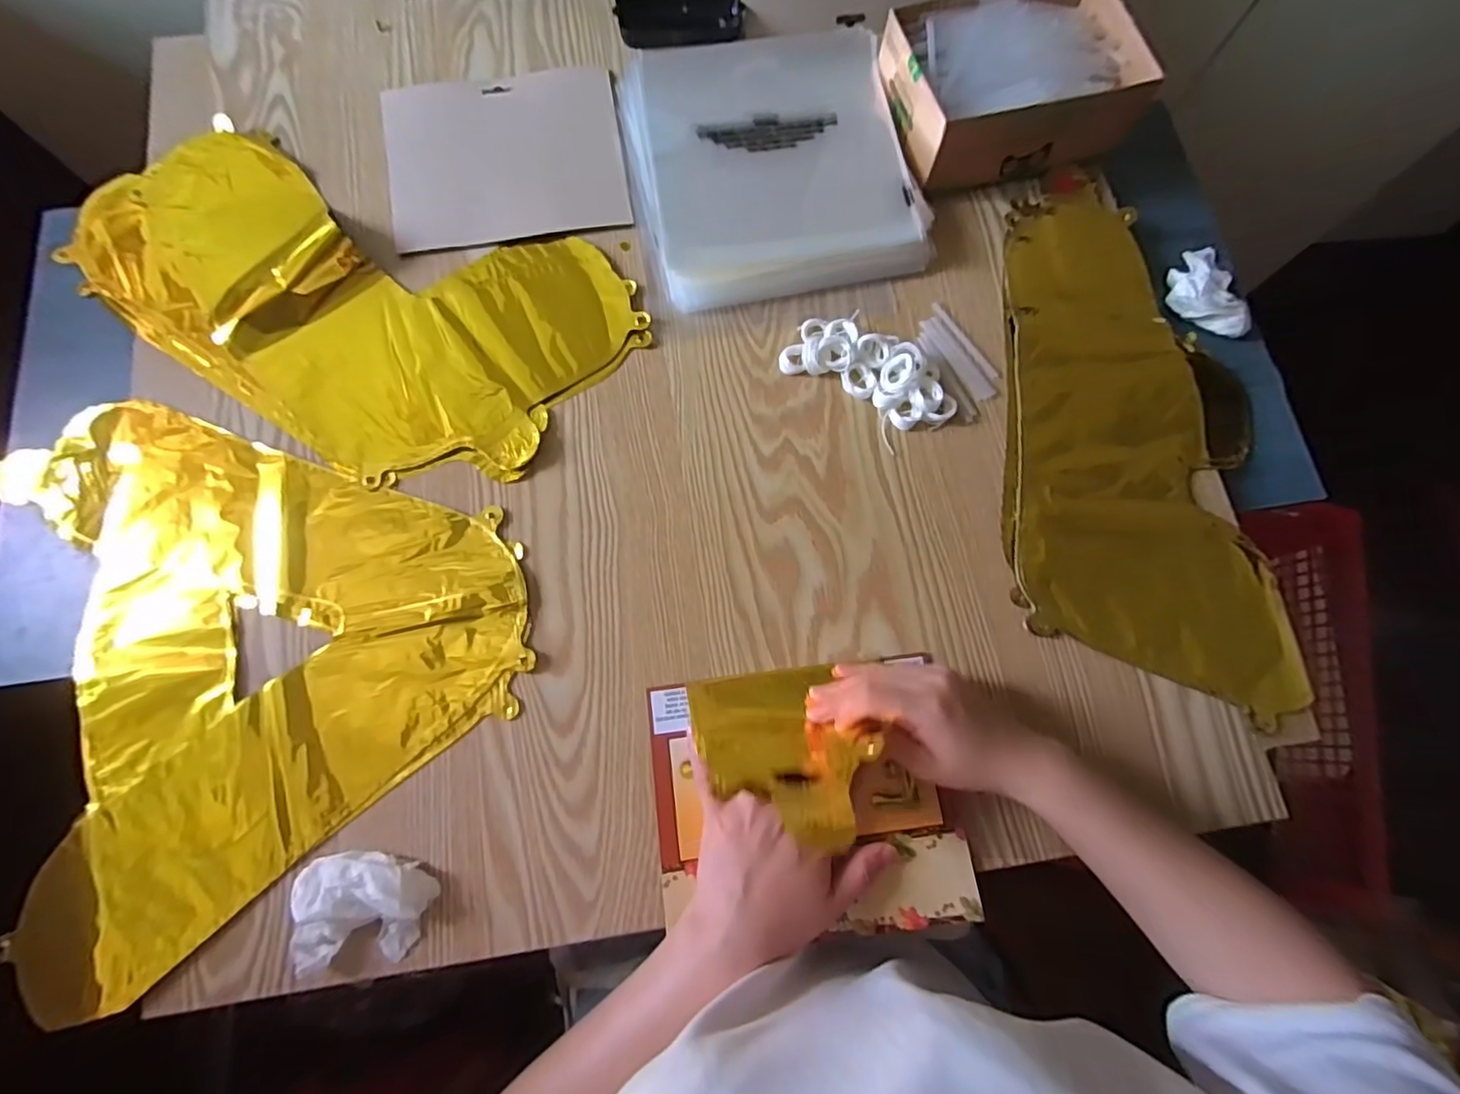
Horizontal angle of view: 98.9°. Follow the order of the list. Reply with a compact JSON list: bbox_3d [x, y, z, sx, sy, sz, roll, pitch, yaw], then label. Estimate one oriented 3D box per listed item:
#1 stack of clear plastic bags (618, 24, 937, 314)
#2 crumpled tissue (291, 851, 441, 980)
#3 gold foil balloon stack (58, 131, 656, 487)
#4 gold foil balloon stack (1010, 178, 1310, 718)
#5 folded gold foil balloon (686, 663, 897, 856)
[{"bbox_3d":[0.032,-0.313,0.509,0.217,0.031,0.222,-10,76,-4],"label":"stack of clear plastic bags"},{"bbox_3d":[-0.218,0.215,0.367,0.080,0.027,0.060,-5,76,-3],"label":"crumpled tissue"},{"bbox_3d":[-0.301,-0.188,0.474,0.435,0.021,0.221,19,76,3],"label":"gold foil balloon stack"},{"bbox_3d":[0.303,-0.093,0.465,0.195,0.015,0.398,2,76,-1],"label":"gold foil balloon stack"},{"bbox_3d":[0.031,0.118,0.370,0.094,0.132,0.017,-6,117,-8],"label":"folded gold foil balloon"}]

